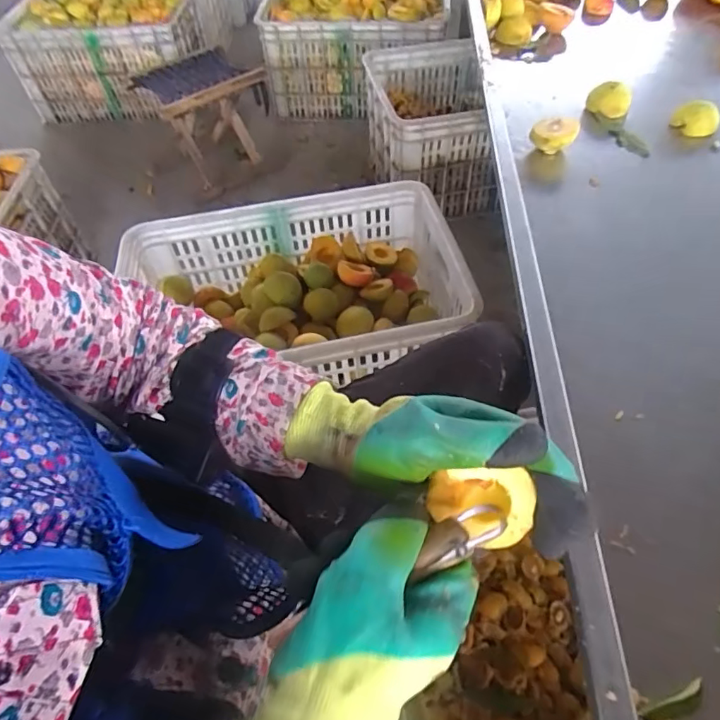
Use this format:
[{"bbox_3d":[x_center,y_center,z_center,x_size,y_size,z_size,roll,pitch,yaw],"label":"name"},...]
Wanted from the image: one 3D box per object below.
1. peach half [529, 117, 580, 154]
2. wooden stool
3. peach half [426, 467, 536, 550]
[{"bbox_3d":[0.272,-0.313,0.715,0.063,0.040,0.052,19,56,17],"label":"peach half"},{"bbox_3d":[-0.388,-0.593,1.315,0.253,0.270,0.235,-39,60,-24],"label":"wooden stool"},{"bbox_3d":[0.071,0.081,0.303,0.055,0.050,0.028,8,20,16],"label":"peach half"}]

